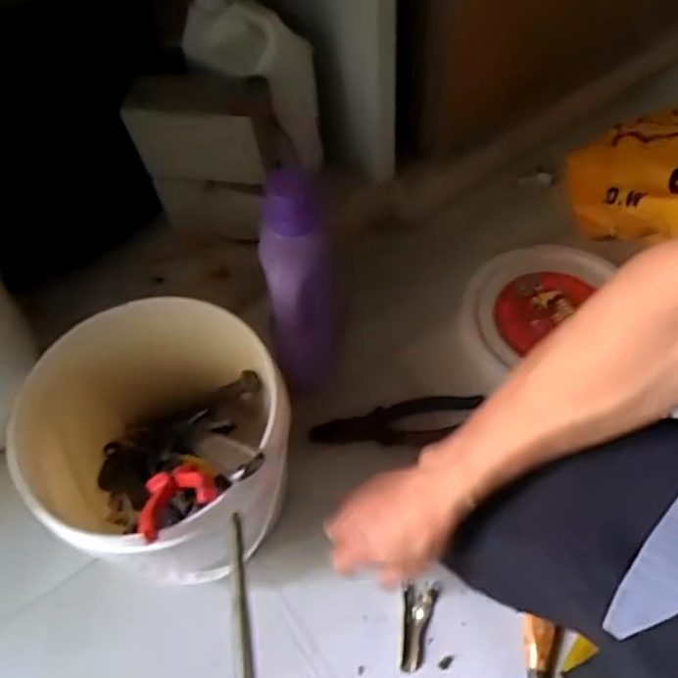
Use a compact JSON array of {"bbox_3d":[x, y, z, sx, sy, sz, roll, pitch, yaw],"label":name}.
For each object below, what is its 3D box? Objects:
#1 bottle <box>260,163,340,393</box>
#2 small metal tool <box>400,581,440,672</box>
[{"bbox_3d":[-0.037,-0.066,0.609,0.071,0.197,0.068,-5,20,1],"label":"bottle"},{"bbox_3d":[0.073,0.273,0.601,0.031,0.009,0.080,9,59,9],"label":"small metal tool"}]

